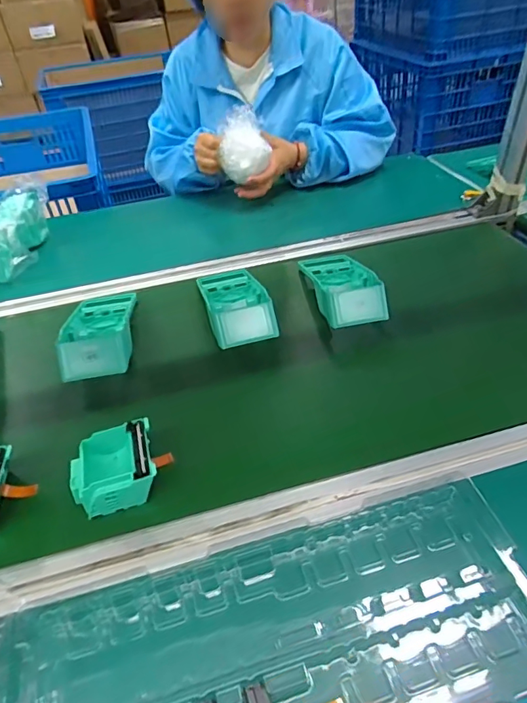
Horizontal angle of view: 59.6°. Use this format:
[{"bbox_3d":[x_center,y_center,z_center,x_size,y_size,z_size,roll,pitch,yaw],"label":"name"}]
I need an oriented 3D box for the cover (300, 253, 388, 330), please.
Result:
[{"bbox_3d":[0.110,-0.108,0.668,0.092,0.046,0.210,-9,43,-4],"label":"cover"}]

